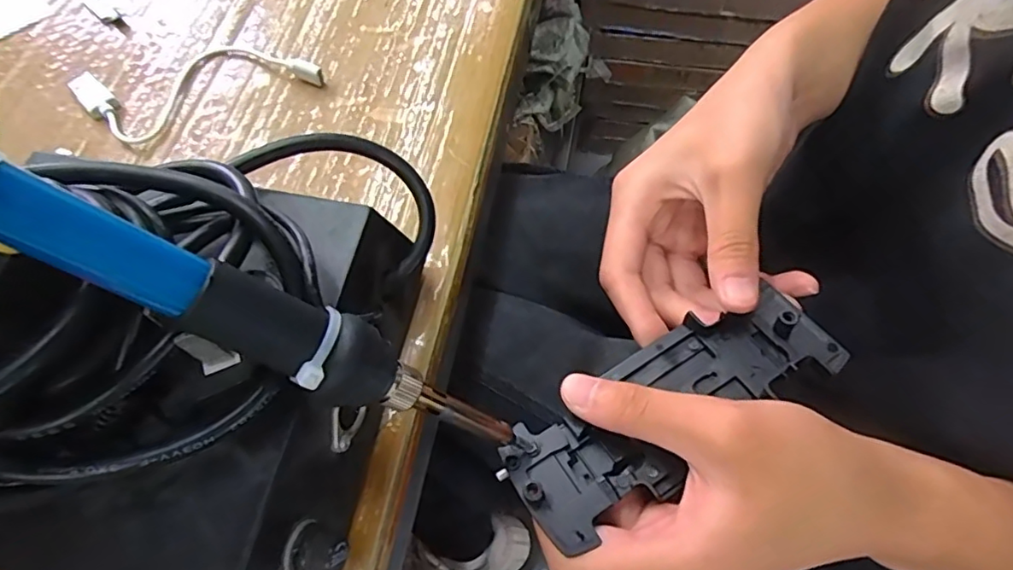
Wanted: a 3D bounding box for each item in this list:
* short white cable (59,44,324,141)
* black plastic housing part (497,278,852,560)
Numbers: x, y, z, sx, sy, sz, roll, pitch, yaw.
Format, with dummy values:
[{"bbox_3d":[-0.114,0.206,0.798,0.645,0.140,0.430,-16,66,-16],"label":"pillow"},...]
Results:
[{"bbox_3d":[-0.150,-0.099,0.273,0.111,0.012,0.056,-24,65,-9],"label":"short white cable"},{"bbox_3d":[0.059,0.042,0.203,0.124,0.012,0.044,-30,66,-14],"label":"black plastic housing part"}]

